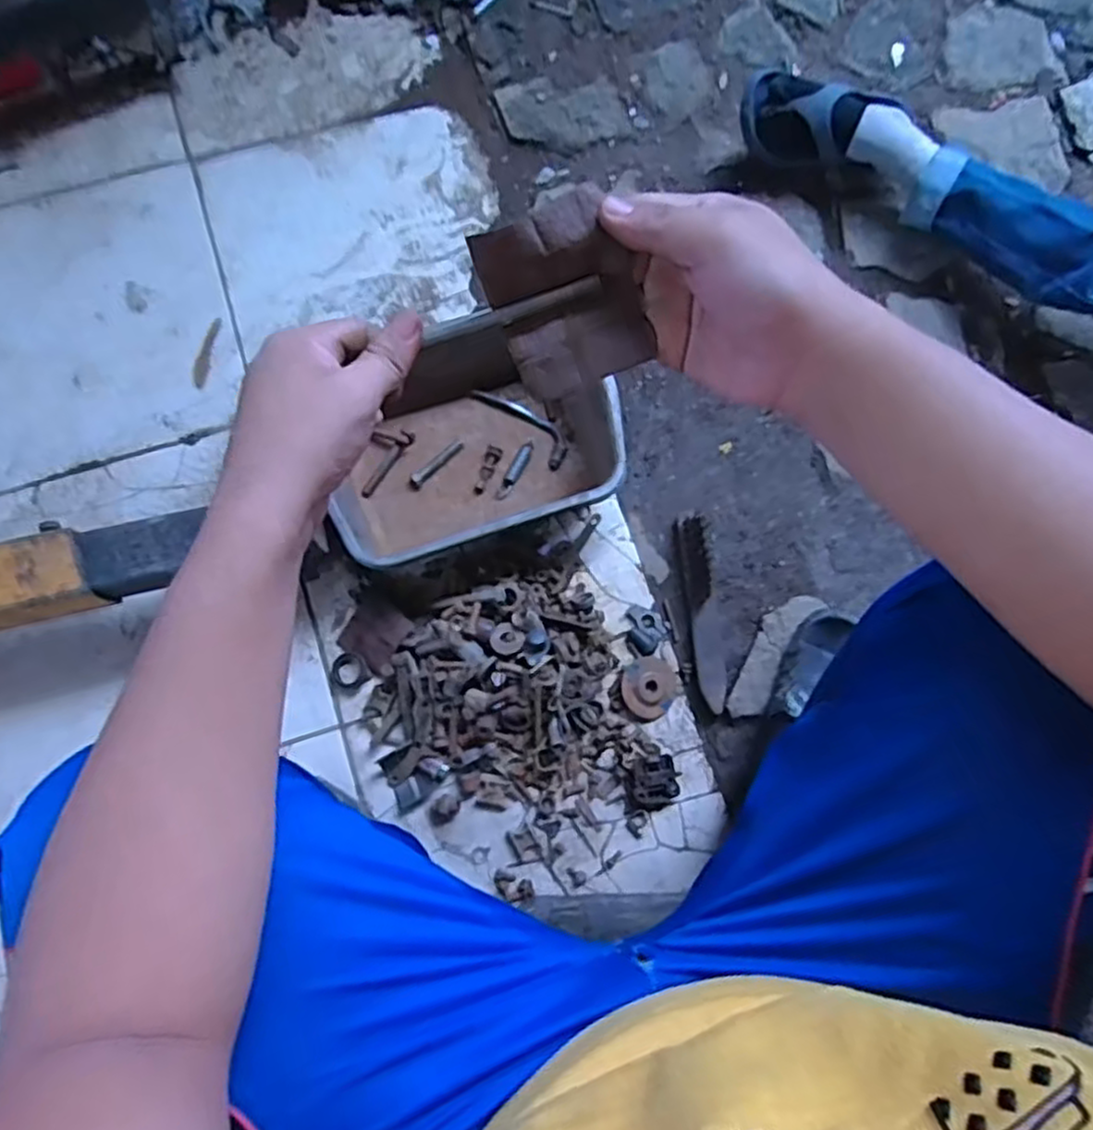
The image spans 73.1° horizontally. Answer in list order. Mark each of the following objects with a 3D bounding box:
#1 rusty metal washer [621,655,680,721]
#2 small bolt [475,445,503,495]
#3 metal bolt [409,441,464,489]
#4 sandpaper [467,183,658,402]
[{"bbox_3d":[0.124,0.145,0.877,0.068,0.013,0.070,0,79,-1],"label":"rusty metal washer"},{"bbox_3d":[-0.073,-0.118,0.921,0.019,0.011,0.064,18,79,2],"label":"small bolt"},{"bbox_3d":[-0.137,-0.127,0.923,0.082,0.014,0.016,-42,83,-8],"label":"metal bolt"},{"bbox_3d":[0.011,-0.140,0.388,0.076,0.015,0.091,-23,118,3],"label":"sandpaper"}]

